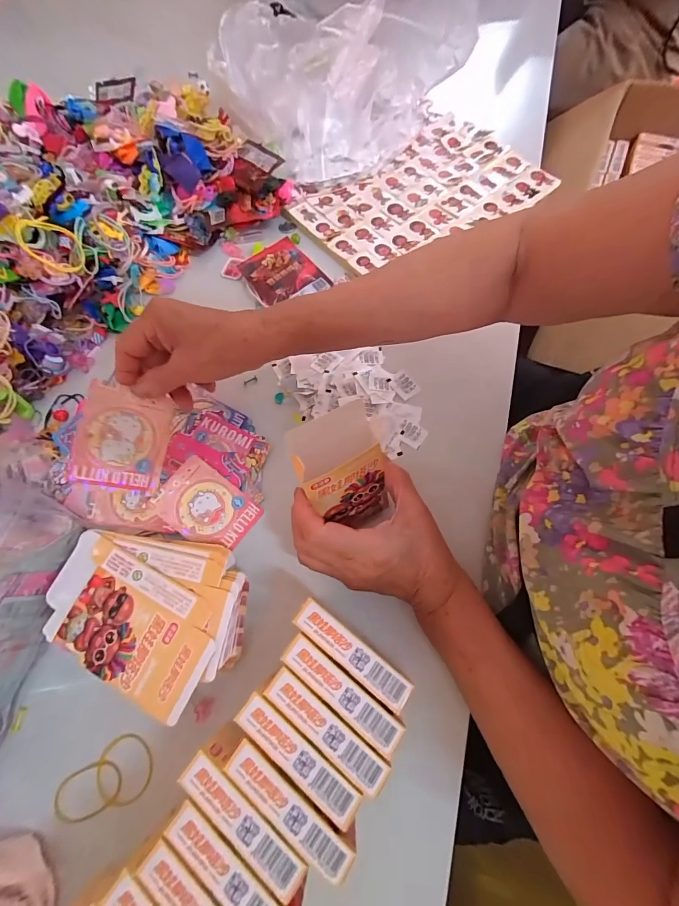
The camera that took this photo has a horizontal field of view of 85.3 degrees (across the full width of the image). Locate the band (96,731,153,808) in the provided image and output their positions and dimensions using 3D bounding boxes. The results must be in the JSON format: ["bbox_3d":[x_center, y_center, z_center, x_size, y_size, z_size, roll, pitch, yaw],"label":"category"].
[{"bbox_3d":[-0.166,0.244,0.285,0.041,0.004,0.044,-1,69,3],"label":"band"}]

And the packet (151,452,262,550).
[{"bbox_3d":[-0.123,0.051,0.341,0.086,0.004,0.061,40,74,-3],"label":"packet"}]

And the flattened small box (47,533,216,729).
[{"bbox_3d":[-0.165,0.129,0.283,0.144,0.005,0.080,26,72,12],"label":"flattened small box"}]

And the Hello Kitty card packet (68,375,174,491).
[{"bbox_3d":[-0.181,-0.012,0.310,0.005,0.064,0.083,23,98,52],"label":"Hello Kitty card packet"}]

